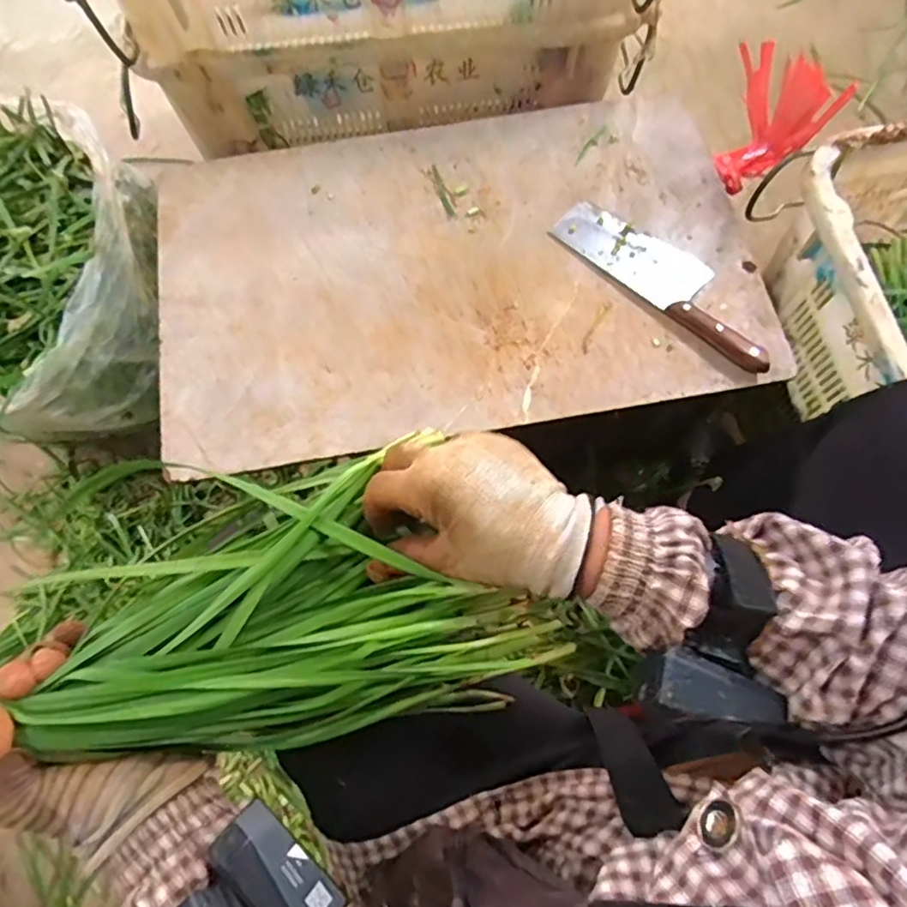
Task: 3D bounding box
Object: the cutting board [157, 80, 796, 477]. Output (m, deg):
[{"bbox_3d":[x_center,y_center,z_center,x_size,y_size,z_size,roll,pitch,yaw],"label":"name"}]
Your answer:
[{"bbox_3d":[-0.006,-0.253,0.701,0.662,0.017,0.484,-11,72,-4],"label":"cutting board"}]

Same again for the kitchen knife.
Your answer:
[{"bbox_3d":[0.239,-0.199,0.670,0.277,0.020,0.075,41,76,12],"label":"kitchen knife"}]

